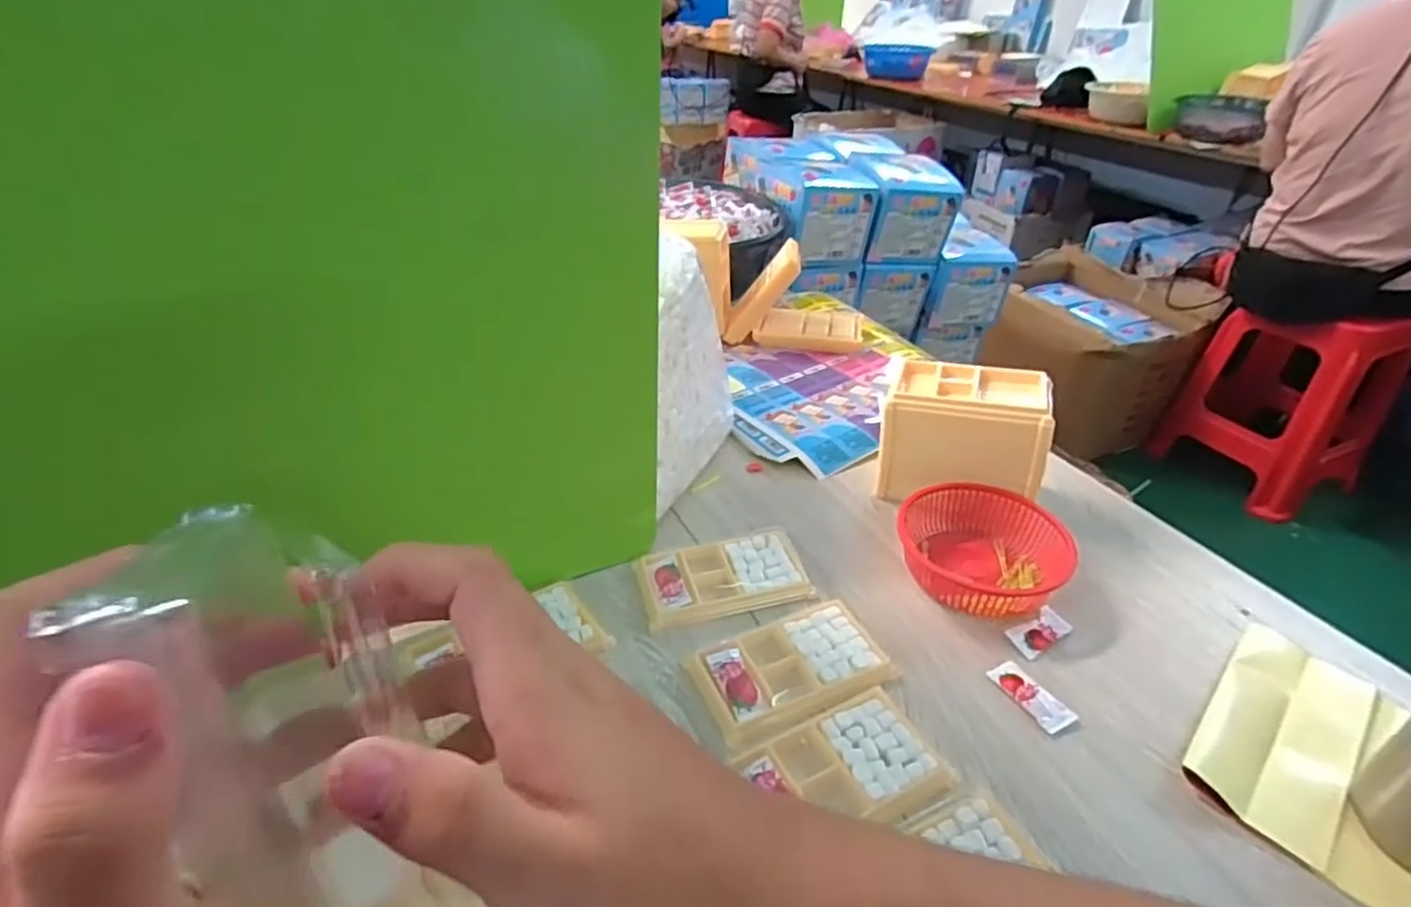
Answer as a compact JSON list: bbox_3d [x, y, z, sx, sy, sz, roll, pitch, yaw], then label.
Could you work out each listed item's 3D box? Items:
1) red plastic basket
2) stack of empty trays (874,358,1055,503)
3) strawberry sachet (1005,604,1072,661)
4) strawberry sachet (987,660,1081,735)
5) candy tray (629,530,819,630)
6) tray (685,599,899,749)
[{"bbox_3d":[0.228,0.079,0.587,0.134,0.043,0.118,23,40,28],"label":"red plastic basket"},{"bbox_3d":[0.235,-0.016,0.660,0.137,0.113,0.087,11,36,14],"label":"stack of empty trays"},{"bbox_3d":[0.254,0.135,0.539,0.054,0.005,0.027,-19,39,-27],"label":"strawberry sachet"},{"bbox_3d":[0.226,0.167,0.493,0.025,0.008,0.056,-18,39,-25],"label":"strawberry sachet"},{"bbox_3d":[0.015,0.100,0.583,0.134,0.012,0.077,-7,35,-12],"label":"candy tray"},{"bbox_3d":[0.061,0.150,0.508,0.133,0.012,0.078,-13,37,-19],"label":"tray"}]

